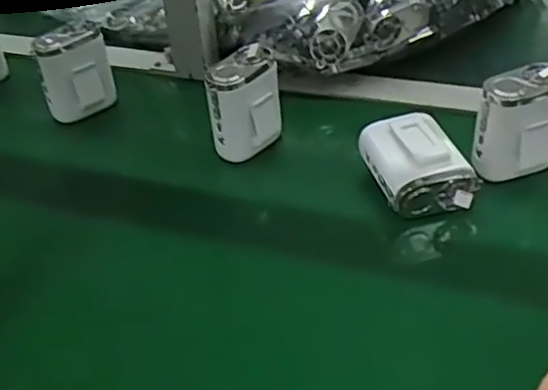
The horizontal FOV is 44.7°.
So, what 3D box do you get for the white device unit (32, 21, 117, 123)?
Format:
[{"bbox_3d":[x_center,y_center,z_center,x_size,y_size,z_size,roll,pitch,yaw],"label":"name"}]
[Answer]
[{"bbox_3d":[-0.193,-0.115,0.655,0.065,0.092,0.039,-10,40,-6],"label":"white device unit"}]

